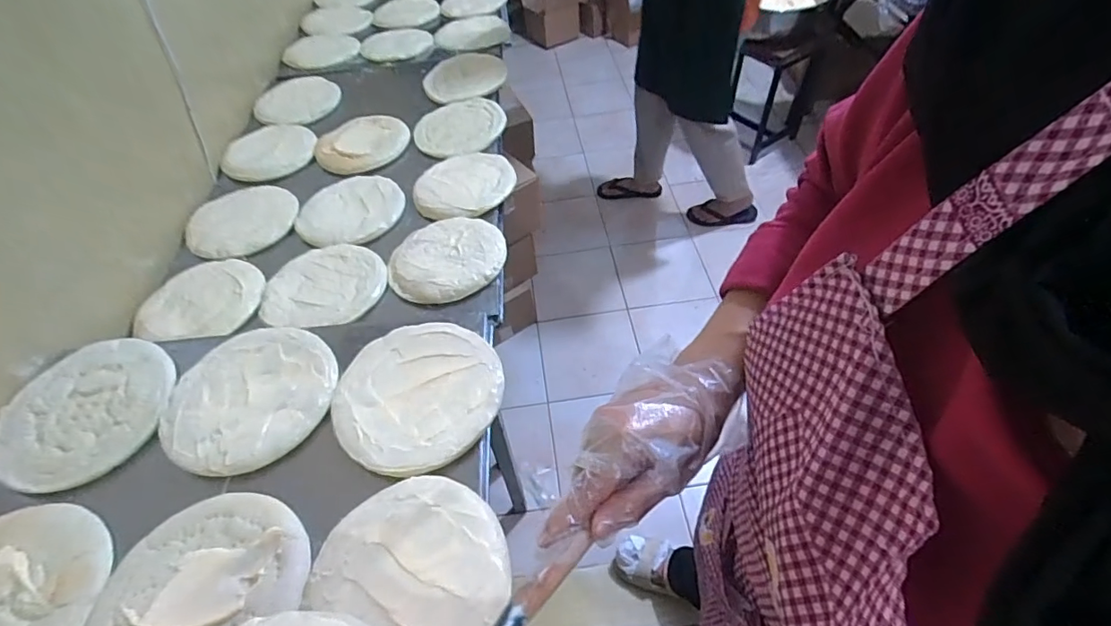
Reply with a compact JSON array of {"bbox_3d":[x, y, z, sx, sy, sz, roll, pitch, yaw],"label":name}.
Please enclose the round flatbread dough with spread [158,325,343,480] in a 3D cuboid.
[{"bbox_3d":[-0.384,0.100,0.644,0.194,0.012,0.197,-2,52,3],"label":"round flatbread dough with spread"}]

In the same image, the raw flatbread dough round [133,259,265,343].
[{"bbox_3d":[-0.601,-0.026,0.883,0.192,0.018,0.177,-2,52,3],"label":"raw flatbread dough round"}]

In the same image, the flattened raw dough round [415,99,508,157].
[{"bbox_3d":[-0.216,-0.424,1.180,0.200,0.031,0.183,-2,52,3],"label":"flattened raw dough round"}]

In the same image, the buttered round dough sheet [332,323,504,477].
[{"bbox_3d":[-0.169,0.095,0.634,0.199,0.011,0.197,-2,52,3],"label":"buttered round dough sheet"}]

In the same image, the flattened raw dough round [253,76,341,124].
[{"bbox_3d":[-0.676,-0.558,1.351,0.212,0.018,0.261,-23,53,-13],"label":"flattened raw dough round"}]

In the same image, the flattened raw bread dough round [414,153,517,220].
[{"bbox_3d":[-0.179,-0.261,1.020,0.190,0.018,0.203,5,52,9],"label":"flattened raw bread dough round"}]

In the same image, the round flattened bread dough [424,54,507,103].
[{"bbox_3d":[-0.235,-0.613,1.327,0.204,0.023,0.259,-15,52,-7],"label":"round flattened bread dough"}]

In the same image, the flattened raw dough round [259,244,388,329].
[{"bbox_3d":[-0.388,-0.046,0.867,0.212,0.028,0.198,-2,52,3],"label":"flattened raw dough round"}]

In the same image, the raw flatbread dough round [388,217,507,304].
[{"bbox_3d":[-0.185,-0.099,0.882,0.190,0.022,0.201,-2,52,3],"label":"raw flatbread dough round"}]

